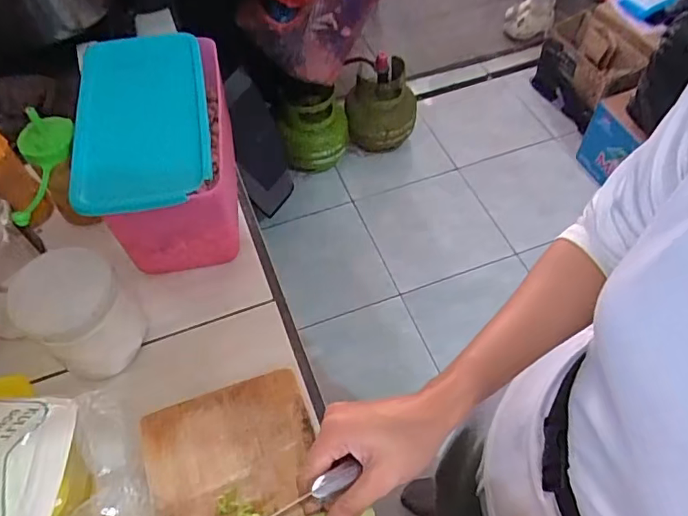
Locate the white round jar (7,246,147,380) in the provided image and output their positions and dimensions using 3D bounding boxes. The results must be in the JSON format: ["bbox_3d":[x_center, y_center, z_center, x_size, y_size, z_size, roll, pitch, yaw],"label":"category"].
[{"bbox_3d":[-0.239,0.050,0.483,0.083,0.118,0.070,-39,63,-22],"label":"white round jar"}]

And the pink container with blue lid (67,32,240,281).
[{"bbox_3d":[-0.197,-0.114,0.587,0.134,0.149,0.242,-11,56,-5],"label":"pink container with blue lid"}]

